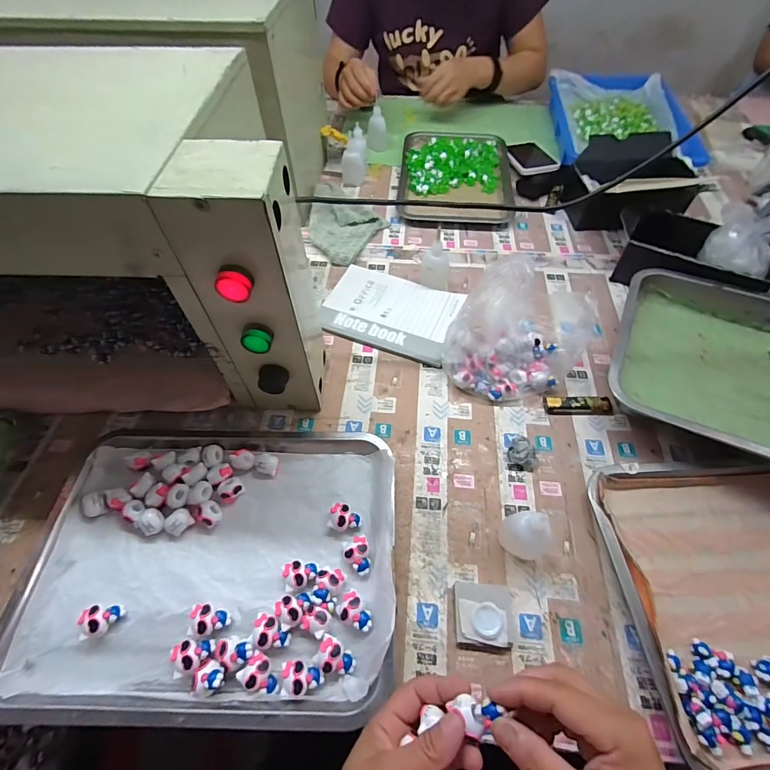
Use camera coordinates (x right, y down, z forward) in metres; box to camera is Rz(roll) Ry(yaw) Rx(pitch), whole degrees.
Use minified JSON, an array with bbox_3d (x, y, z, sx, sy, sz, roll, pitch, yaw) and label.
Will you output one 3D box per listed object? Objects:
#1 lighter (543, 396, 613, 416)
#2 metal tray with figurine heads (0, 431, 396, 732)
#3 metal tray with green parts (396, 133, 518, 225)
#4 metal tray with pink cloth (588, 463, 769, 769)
[{"bbox_3d":[0.244,0.026,0.502,0.082,0.013,0.022,1,56,1],"label":"lighter"},{"bbox_3d":[-0.167,0.166,0.400,0.349,0.037,0.263,1,56,1],"label":"metal tray with figurine heads"},{"bbox_3d":[0.140,-0.424,0.788,0.213,0.029,0.288,3,57,2],"label":"metal tray with green parts"},{"bbox_3d":[0.372,0.199,0.371,0.296,0.041,0.259,-2,56,-1],"label":"metal tray with pink cloth"}]

